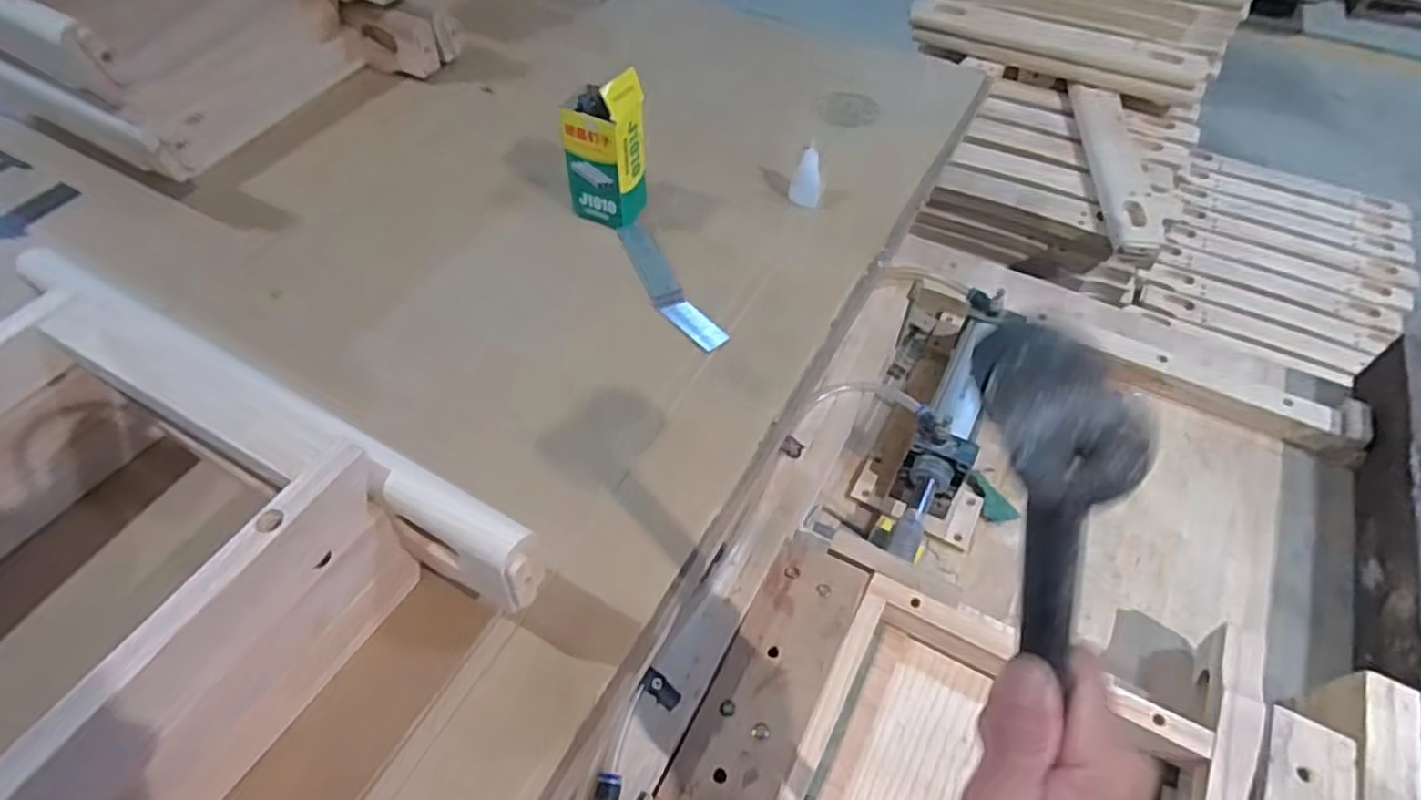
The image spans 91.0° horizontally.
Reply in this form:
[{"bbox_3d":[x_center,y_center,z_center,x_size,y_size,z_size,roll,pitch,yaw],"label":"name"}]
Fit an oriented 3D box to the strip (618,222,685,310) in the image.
[{"bbox_3d":[-0.061,-0.136,0.694,0.033,0.006,0.114,-21,57,-14],"label":"strip"}]

